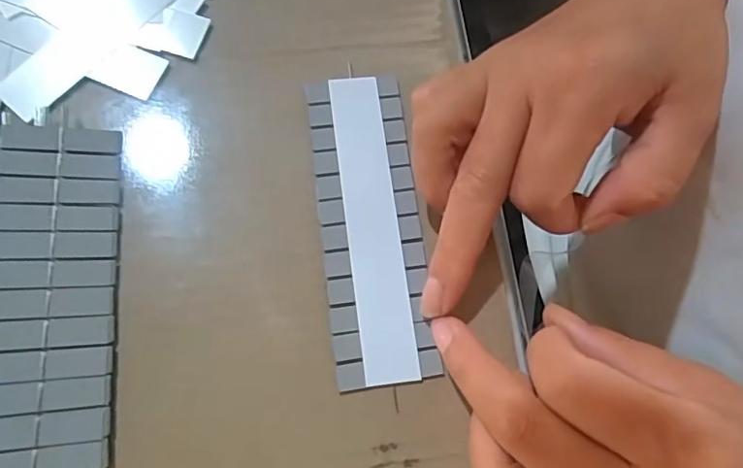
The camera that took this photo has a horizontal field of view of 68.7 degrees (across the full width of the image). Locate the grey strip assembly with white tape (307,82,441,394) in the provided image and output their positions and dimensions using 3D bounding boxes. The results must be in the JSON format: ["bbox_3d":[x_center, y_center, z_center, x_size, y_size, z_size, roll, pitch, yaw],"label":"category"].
[{"bbox_3d":[-0.001,-0.006,0.217,0.039,0.004,0.126,-6,75,-3],"label":"grey strip assembly with white tape"}]

